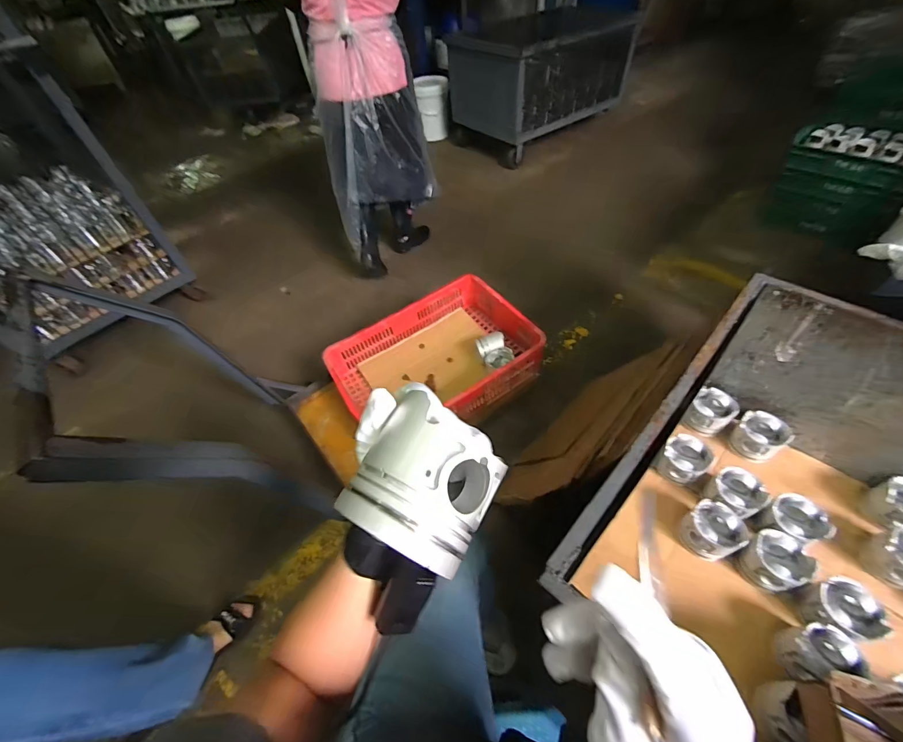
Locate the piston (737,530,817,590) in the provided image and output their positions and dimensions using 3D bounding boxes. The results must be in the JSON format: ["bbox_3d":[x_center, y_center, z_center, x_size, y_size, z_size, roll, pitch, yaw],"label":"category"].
[{"bbox_3d":[0.611,0.356,0.717,0.099,0.073,0.092,-14,51,-6],"label":"piston"}]

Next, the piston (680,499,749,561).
[{"bbox_3d":[0.519,0.317,0.759,0.100,0.084,0.091,-3,51,4],"label":"piston"}]

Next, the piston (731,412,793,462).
[{"bbox_3d":[0.694,0.147,0.859,0.098,0.076,0.092,-31,55,-19],"label":"piston"}]

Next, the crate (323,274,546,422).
[{"bbox_3d":[-0.051,-0.039,1.280,0.611,0.180,0.431,-29,54,-17],"label":"crate"}]

